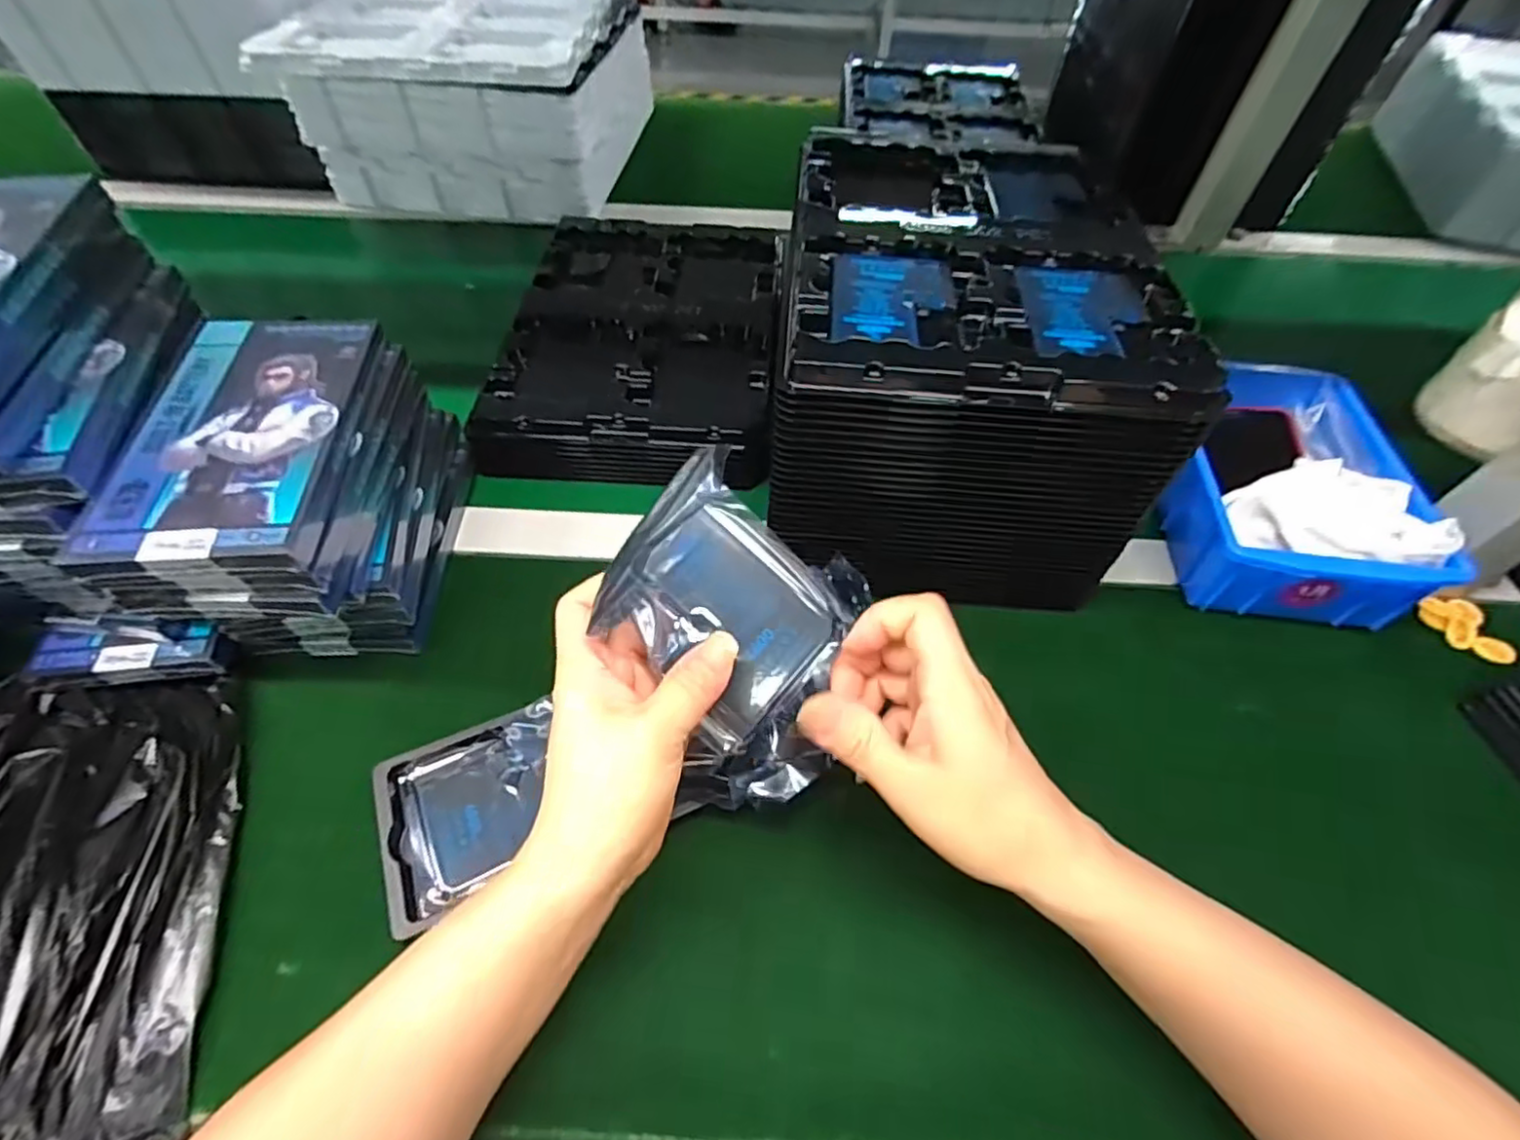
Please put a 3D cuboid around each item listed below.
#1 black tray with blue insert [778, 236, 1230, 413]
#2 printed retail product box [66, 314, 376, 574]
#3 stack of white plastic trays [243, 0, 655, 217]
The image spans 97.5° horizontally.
[{"bbox_3d":[0.120,-0.134,0.350,0.207,0.018,0.134,4,54,1],"label":"black tray with blue insert"},{"bbox_3d":[-0.258,-0.069,0.337,0.095,0.018,0.161,-4,55,-5],"label":"printed retail product box"},{"bbox_3d":[-0.298,-0.521,0.730,0.312,0.149,0.312,1,54,-1],"label":"stack of white plastic trays"}]

